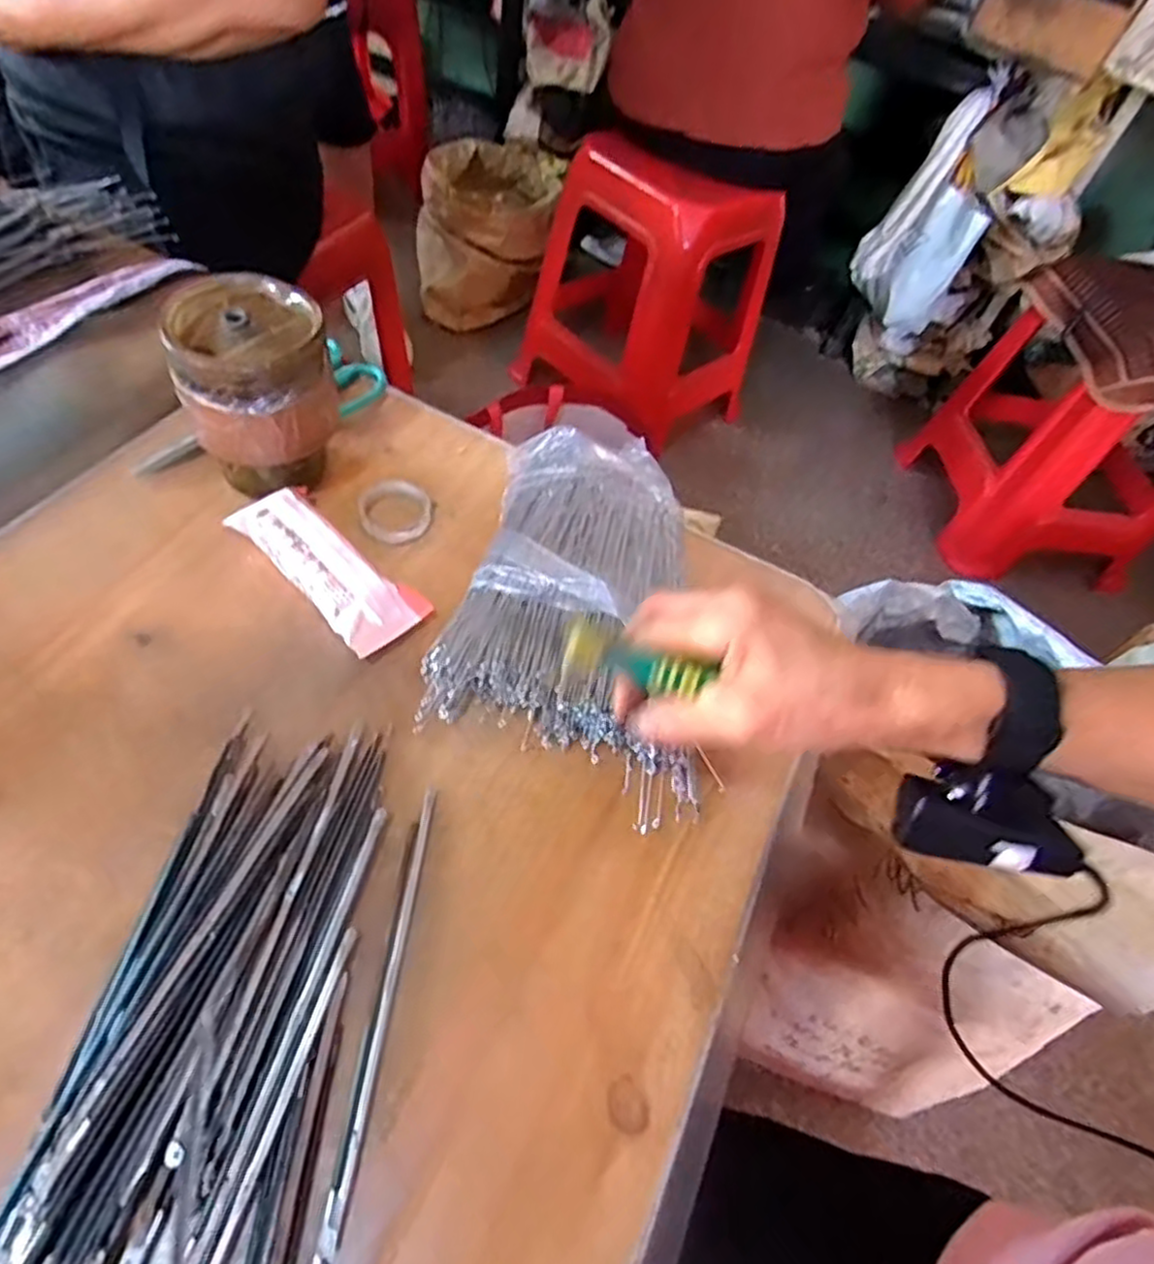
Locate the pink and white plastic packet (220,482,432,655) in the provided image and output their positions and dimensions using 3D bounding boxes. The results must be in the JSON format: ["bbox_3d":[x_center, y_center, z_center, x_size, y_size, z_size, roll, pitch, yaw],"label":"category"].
[{"bbox_3d":[-0.147,-0.041,0.423,0.123,0.022,0.051,41,57,10],"label":"pink and white plastic packet"}]

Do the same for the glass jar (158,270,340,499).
[{"bbox_3d":[-0.190,-0.138,0.438,0.083,0.111,0.088,-11,58,-18],"label":"glass jar"}]

